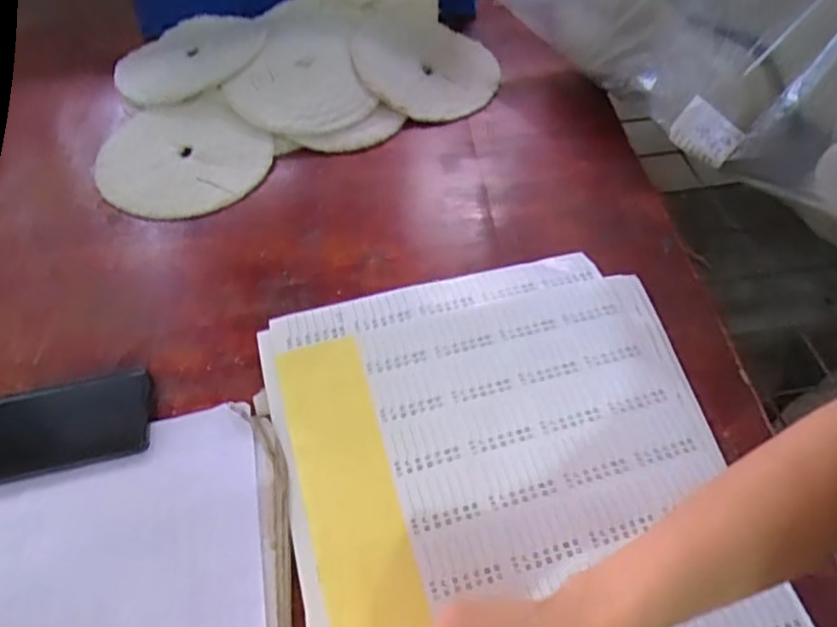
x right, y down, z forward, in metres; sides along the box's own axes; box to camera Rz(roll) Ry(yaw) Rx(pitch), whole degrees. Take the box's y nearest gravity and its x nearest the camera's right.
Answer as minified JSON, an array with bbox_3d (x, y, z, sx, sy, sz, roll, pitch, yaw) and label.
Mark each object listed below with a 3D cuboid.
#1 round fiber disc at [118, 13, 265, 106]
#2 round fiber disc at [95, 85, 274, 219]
[{"bbox_3d":[-0.288,-0.317,0.733,0.168,0.019,0.180,-1,56,1],"label":"round fiber disc"},{"bbox_3d":[-0.257,-0.175,0.653,0.182,0.015,0.158,-9,64,-4],"label":"round fiber disc"}]

